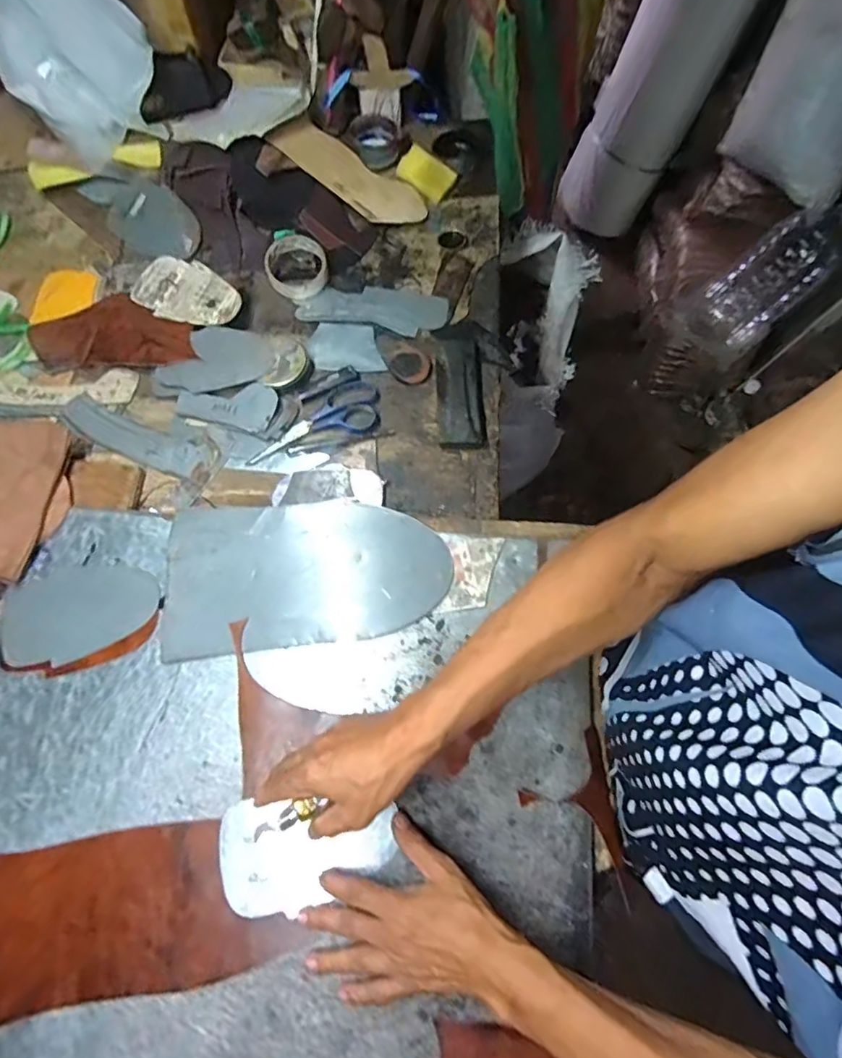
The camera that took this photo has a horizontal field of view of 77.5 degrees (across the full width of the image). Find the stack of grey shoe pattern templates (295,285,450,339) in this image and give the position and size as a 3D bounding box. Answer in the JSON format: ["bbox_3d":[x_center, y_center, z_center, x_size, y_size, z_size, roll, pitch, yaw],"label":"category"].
[{"bbox_3d":[-0.066,-0.315,0.745,0.206,0.005,0.078,12,70,8],"label":"stack of grey shoe pattern templates"}]

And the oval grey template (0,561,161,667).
[{"bbox_3d":[-0.371,0.087,0.568,0.166,0.004,0.103,-20,69,-6],"label":"oval grey template"}]

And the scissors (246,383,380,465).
[{"bbox_3d":[-0.134,-0.134,0.652,0.173,0.007,0.078,-17,72,-7],"label":"scissors"}]

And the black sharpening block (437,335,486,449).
[{"bbox_3d":[0.050,-0.176,0.663,0.056,0.021,0.169,0,71,-1],"label":"black sharpening block"}]

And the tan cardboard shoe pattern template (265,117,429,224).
[{"bbox_3d":[-0.107,-0.532,0.790,0.239,0.015,0.097,29,70,-7],"label":"tan cardboard shoe pattern template"}]

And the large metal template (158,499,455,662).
[{"bbox_3d":[-0.125,0.044,0.566,0.302,0.008,0.159,-6,72,2],"label":"large metal template"}]

